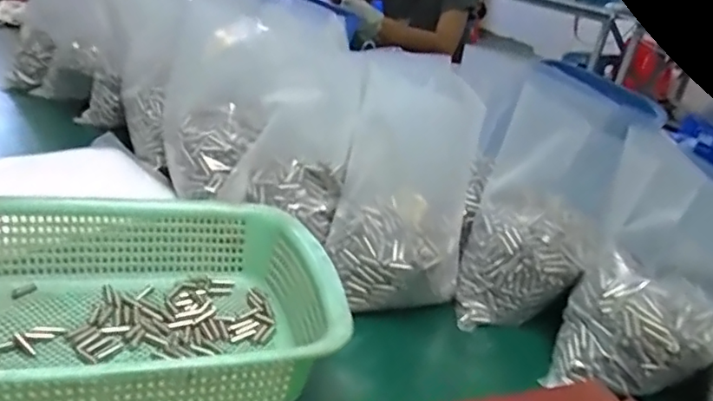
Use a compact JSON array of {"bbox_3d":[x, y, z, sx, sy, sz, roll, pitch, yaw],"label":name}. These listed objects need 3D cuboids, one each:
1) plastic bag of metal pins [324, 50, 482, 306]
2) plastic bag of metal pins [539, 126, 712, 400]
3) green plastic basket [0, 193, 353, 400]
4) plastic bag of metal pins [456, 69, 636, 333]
[{"bbox_3d":[0.045,-0.007,0.531,0.124,0.204,0.106,10,24,5],"label":"plastic bag of metal pins"},{"bbox_3d":[0.258,0.063,0.470,0.133,0.186,0.089,15,25,14],"label":"plastic bag of metal pins"},{"bbox_3d":[-0.171,0.079,0.424,0.298,0.094,0.221,-1,26,-20],"label":"green plastic basket"},{"bbox_3d":[0.174,0.007,0.546,0.120,0.215,0.108,13,25,11],"label":"plastic bag of metal pins"}]

